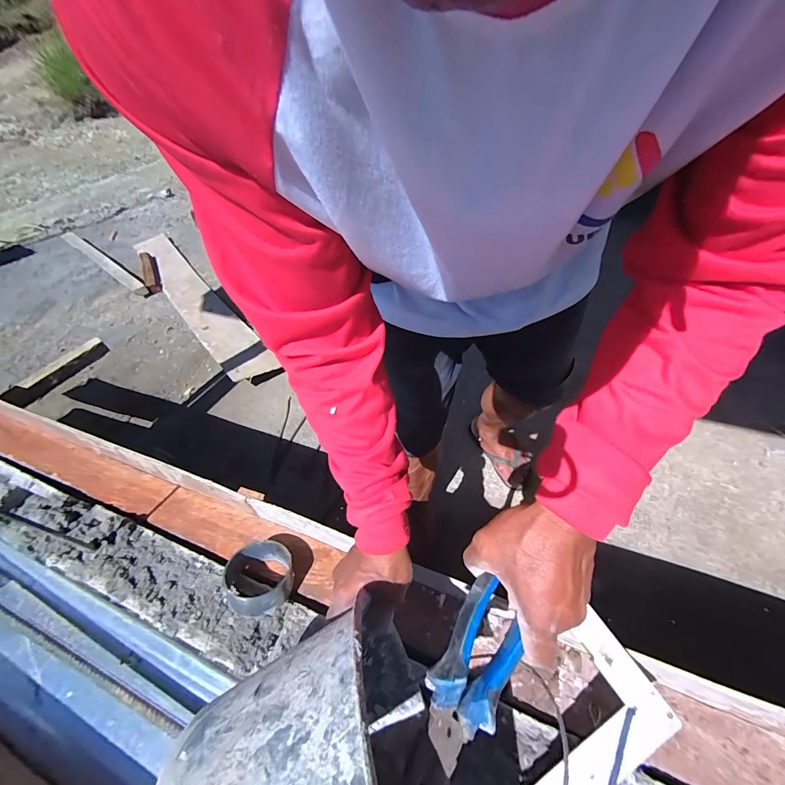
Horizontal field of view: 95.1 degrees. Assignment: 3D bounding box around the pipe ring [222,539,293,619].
[{"bbox_3d":[-0.187,0.253,0.494,0.095,0.044,0.097,-19,50,-9],"label":"pipe ring"}]

